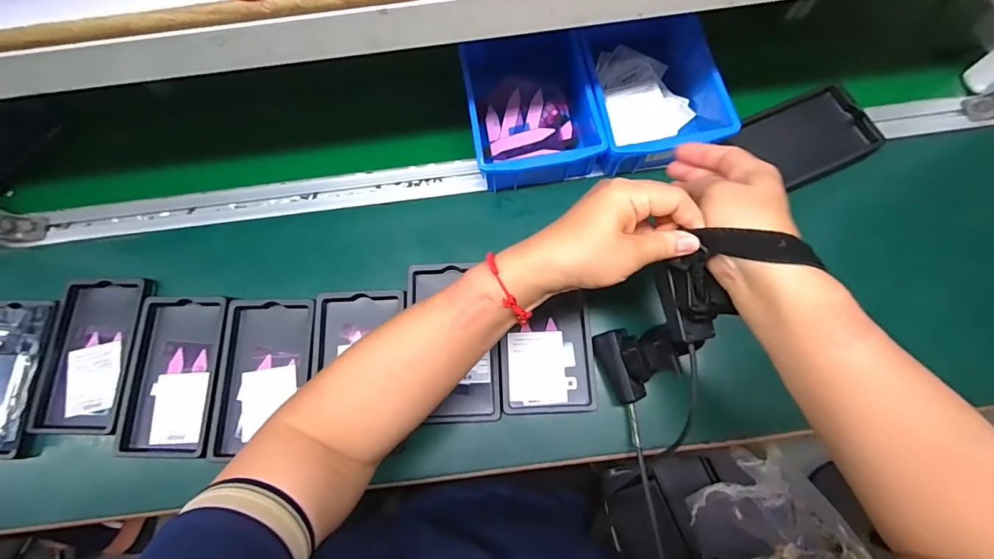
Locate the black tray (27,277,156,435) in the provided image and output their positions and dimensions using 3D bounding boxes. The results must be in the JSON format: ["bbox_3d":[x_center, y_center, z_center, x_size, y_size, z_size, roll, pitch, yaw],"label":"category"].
[{"bbox_3d":[-0.424,0.078,0.467,0.093,0.023,0.158,1,73,2],"label":"black tray"}]

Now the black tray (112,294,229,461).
[{"bbox_3d":[-0.332,0.098,0.454,0.094,0.022,0.156,0,73,2],"label":"black tray"}]

